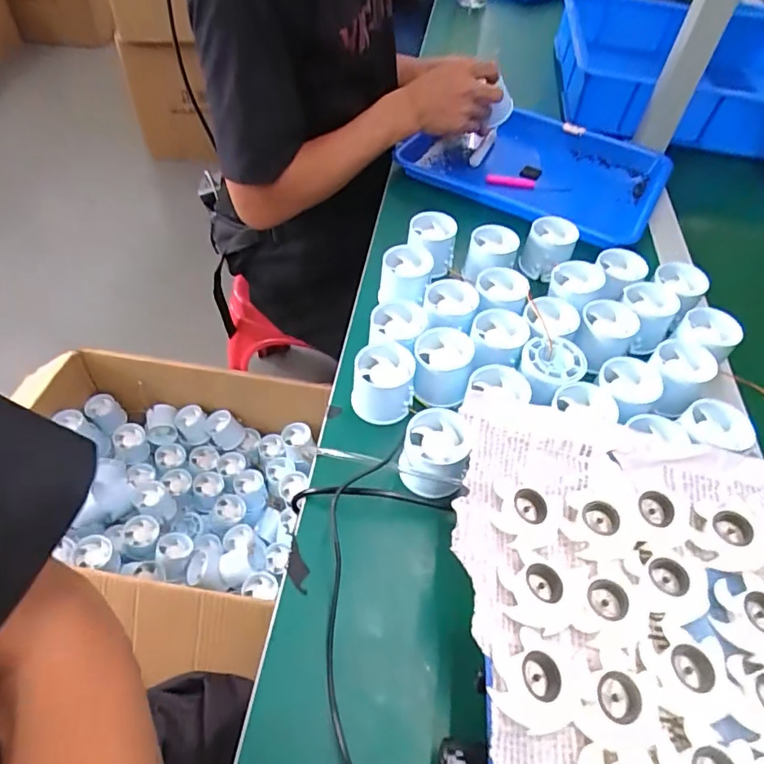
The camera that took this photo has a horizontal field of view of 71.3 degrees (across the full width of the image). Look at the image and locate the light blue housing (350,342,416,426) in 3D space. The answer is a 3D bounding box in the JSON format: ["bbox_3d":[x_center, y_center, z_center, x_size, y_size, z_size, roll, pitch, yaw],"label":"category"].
[{"bbox_3d":[0.000,0.003,0.472,0.054,0.053,0.051,6,51,-1],"label":"light blue housing"}]

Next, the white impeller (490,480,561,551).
[{"bbox_3d":[0.087,0.077,0.324,0.038,0.014,0.044,11,51,4],"label":"white impeller"}]

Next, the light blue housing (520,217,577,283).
[{"bbox_3d":[0.190,-0.152,0.603,0.049,0.045,0.063,25,53,14],"label":"light blue housing"}]

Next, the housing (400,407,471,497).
[{"bbox_3d":[0.041,0.060,0.425,0.053,0.047,0.063,12,51,5],"label":"housing"}]

